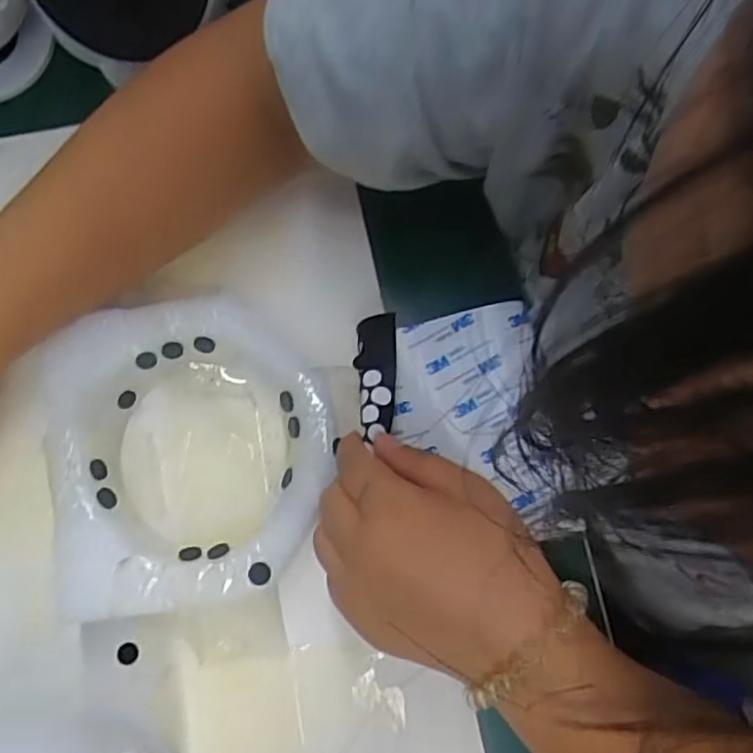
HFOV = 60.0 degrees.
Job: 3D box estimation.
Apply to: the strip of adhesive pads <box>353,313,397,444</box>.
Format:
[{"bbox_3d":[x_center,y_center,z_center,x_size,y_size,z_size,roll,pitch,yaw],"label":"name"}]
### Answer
[{"bbox_3d":[0.000,-0.003,0.321,0.020,0.017,0.064,-1,64,1],"label":"strip of adhesive pads"}]

